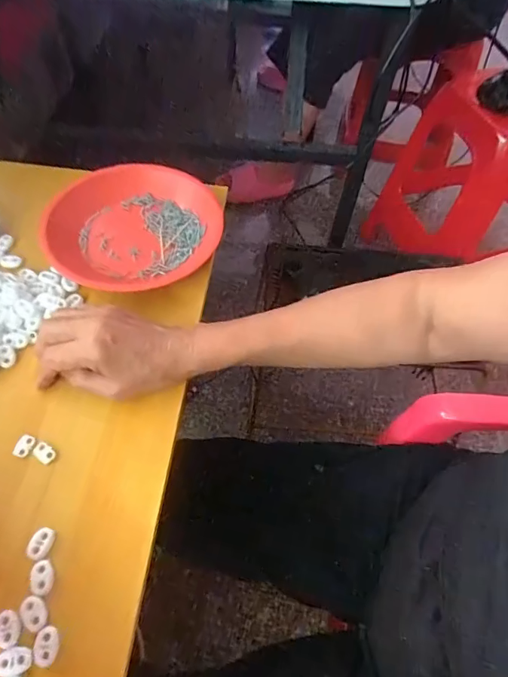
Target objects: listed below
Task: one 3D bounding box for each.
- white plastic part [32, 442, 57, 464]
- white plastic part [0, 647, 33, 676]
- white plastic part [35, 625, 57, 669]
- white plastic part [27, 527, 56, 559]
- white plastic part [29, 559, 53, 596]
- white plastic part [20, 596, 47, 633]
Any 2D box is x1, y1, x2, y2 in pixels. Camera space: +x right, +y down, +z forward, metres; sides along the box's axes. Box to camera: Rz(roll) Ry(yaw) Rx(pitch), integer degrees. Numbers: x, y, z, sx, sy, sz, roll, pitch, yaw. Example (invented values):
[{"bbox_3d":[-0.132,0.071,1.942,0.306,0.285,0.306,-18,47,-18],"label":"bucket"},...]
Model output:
[{"bbox_3d":[-0.177,0.097,0.370,0.019,0.005,0.013,31,60,16],"label":"white plastic part"},{"bbox_3d":[-0.159,0.214,0.290,0.022,0.004,0.015,-9,58,-10],"label":"white plastic part"},{"bbox_3d":[-0.140,0.208,0.296,0.013,0.005,0.023,-9,58,-10],"label":"white plastic part"},{"bbox_3d":[-0.160,0.154,0.330,0.015,0.006,0.021,13,57,5],"label":"white plastic part"},{"bbox_3d":[-0.154,0.173,0.317,0.016,0.004,0.023,-9,58,-10],"label":"white plastic part"},{"bbox_3d":[-0.154,0.192,0.305,0.015,0.004,0.022,-23,61,-18],"label":"white plastic part"}]

